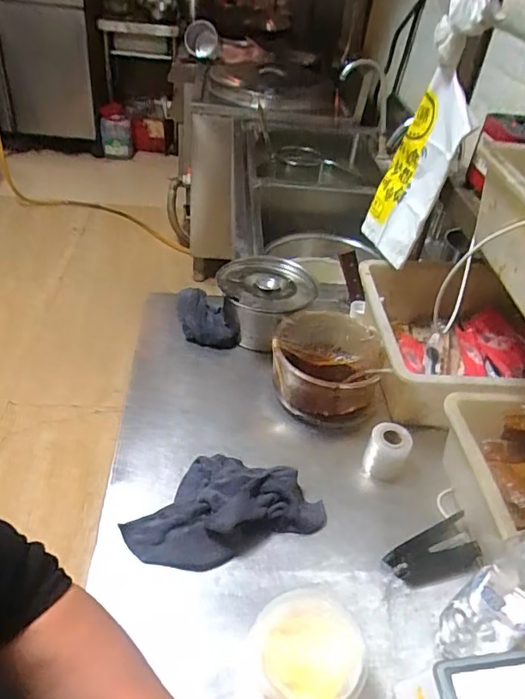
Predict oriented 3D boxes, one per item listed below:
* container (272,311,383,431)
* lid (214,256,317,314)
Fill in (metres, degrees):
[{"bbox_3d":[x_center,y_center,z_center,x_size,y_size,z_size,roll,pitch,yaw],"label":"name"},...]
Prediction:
[{"bbox_3d":[0.101,0.027,0.812,0.163,0.095,0.169,13,41,10],"label":"container"},{"bbox_3d":[0.005,-0.117,0.901,0.167,0.030,0.176,4,40,-4],"label":"lid"}]

